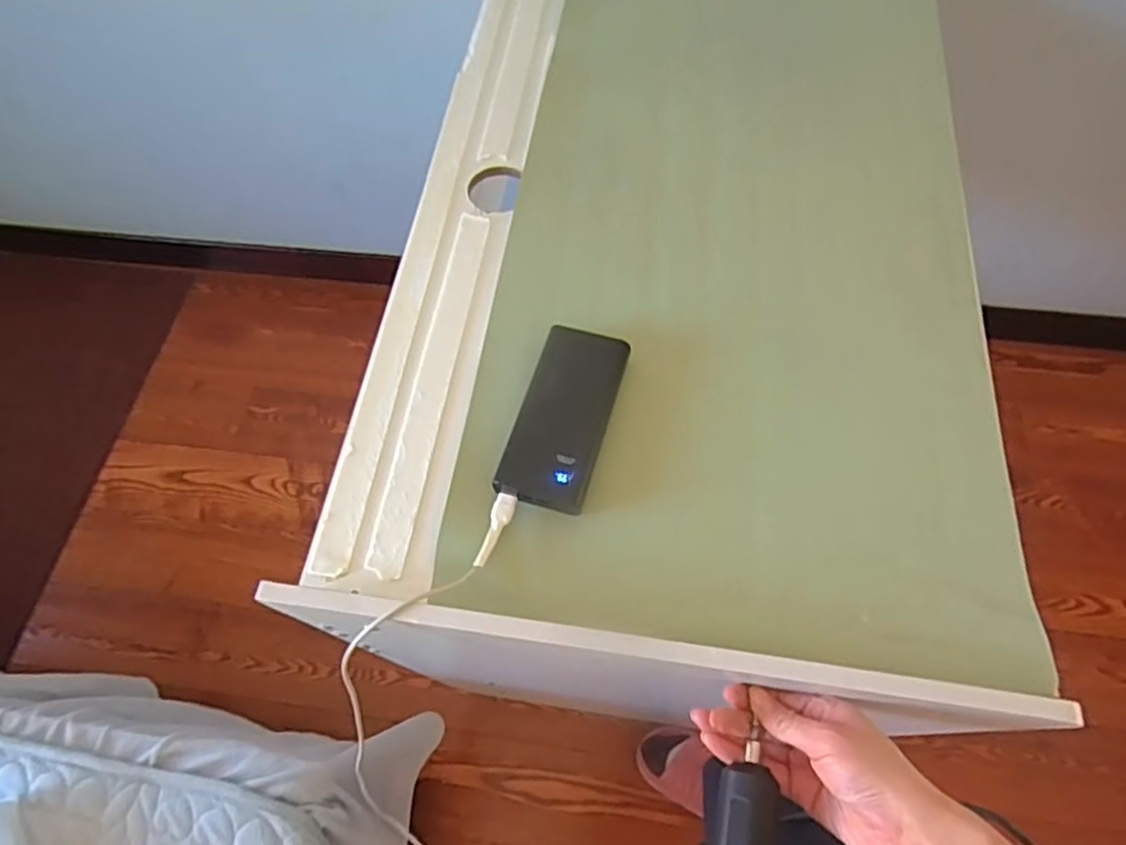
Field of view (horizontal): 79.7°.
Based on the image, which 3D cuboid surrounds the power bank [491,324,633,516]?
[{"bbox_3d":[0.000,-0.007,0.504,0.068,0.022,0.139,15,65,9],"label":"power bank"}]

